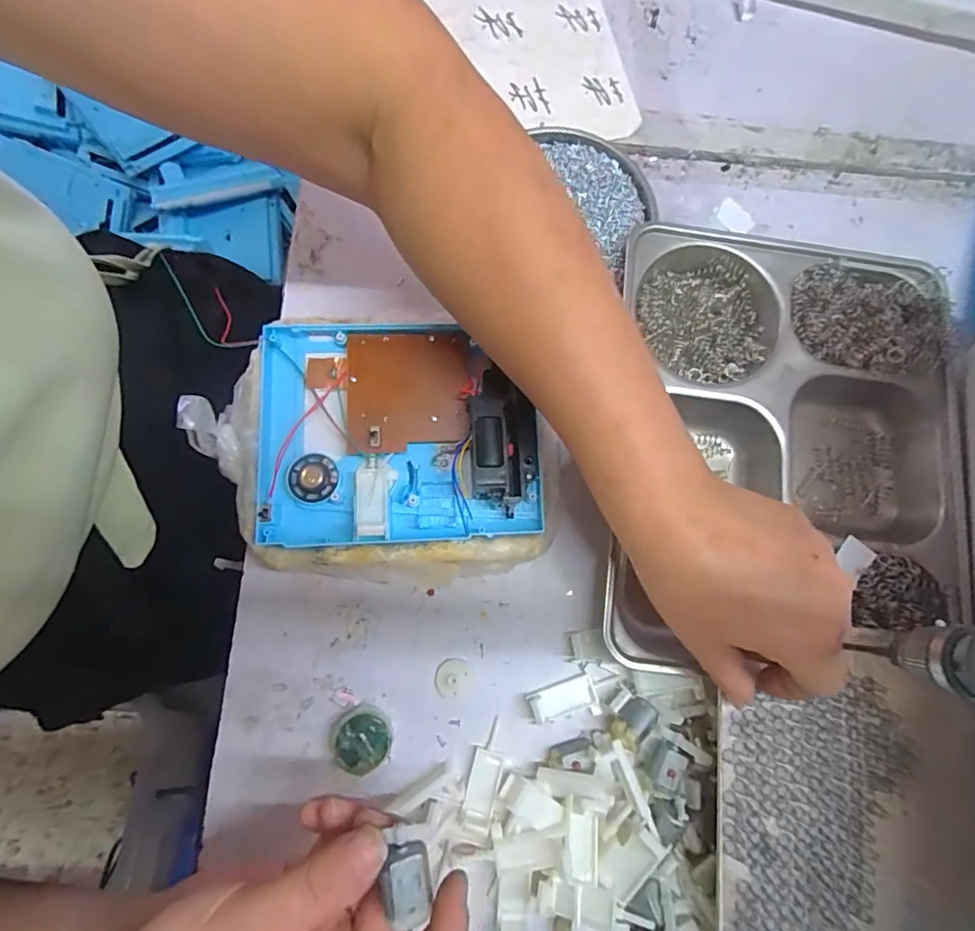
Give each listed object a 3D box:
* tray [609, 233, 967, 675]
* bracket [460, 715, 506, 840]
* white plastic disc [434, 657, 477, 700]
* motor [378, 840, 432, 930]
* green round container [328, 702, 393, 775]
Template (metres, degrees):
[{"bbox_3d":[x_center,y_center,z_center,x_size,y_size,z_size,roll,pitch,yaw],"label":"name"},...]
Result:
[{"bbox_3d":[0.199,-0.021,0.349,0.229,0.050,0.258,7,80,-3],"label":"tray"},{"bbox_3d":[-0.001,0.180,0.309,0.018,0.014,0.057,14,59,2],"label":"bracket"},{"bbox_3d":[-0.020,0.130,0.322,0.023,0.007,0.022,1,78,-3],"label":"white plastic disc"},{"bbox_3d":[-0.033,0.167,0.211,0.020,0.011,0.029,3,75,-33],"label":"motor"},{"bbox_3d":[-0.073,0.158,0.307,0.035,0.018,0.031,18,78,1],"label":"green round container"}]

